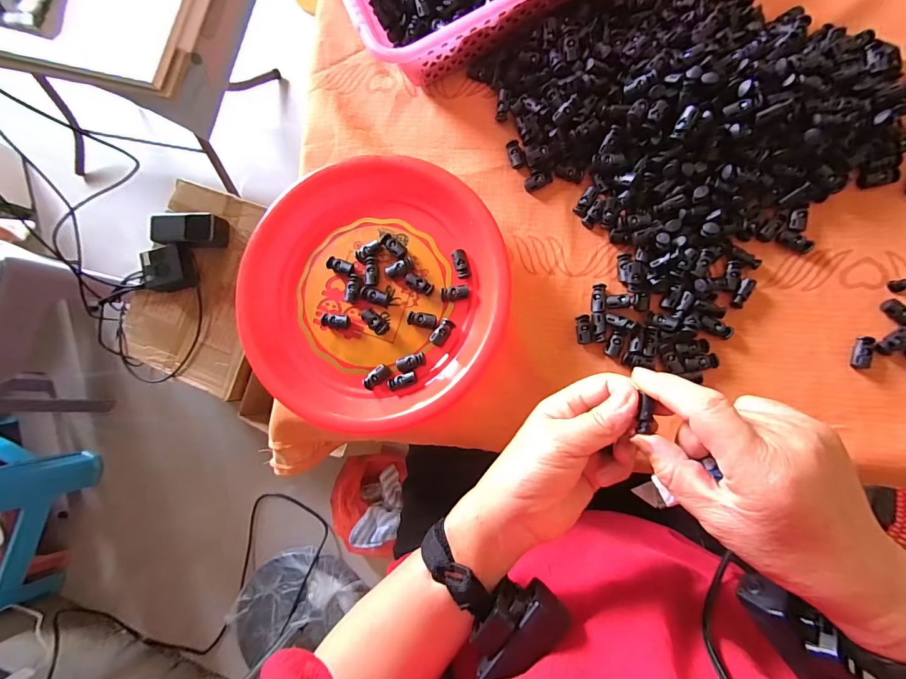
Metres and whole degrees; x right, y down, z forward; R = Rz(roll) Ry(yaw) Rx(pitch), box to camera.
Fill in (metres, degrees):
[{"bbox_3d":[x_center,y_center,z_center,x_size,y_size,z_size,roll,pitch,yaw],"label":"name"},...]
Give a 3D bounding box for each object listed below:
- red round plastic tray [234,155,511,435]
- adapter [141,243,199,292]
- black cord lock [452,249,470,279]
[{"bbox_3d":[-0.079,-0.047,0.393,0.256,0.038,0.243,-1,85,8],"label":"red round plastic tray"},{"bbox_3d":[-0.553,-0.135,0.780,0.086,0.047,0.078,-12,84,6],"label":"adapter"},{"bbox_3d":[0.008,-0.072,0.386,0.013,0.010,0.027,-16,83,6],"label":"black cord lock"}]

